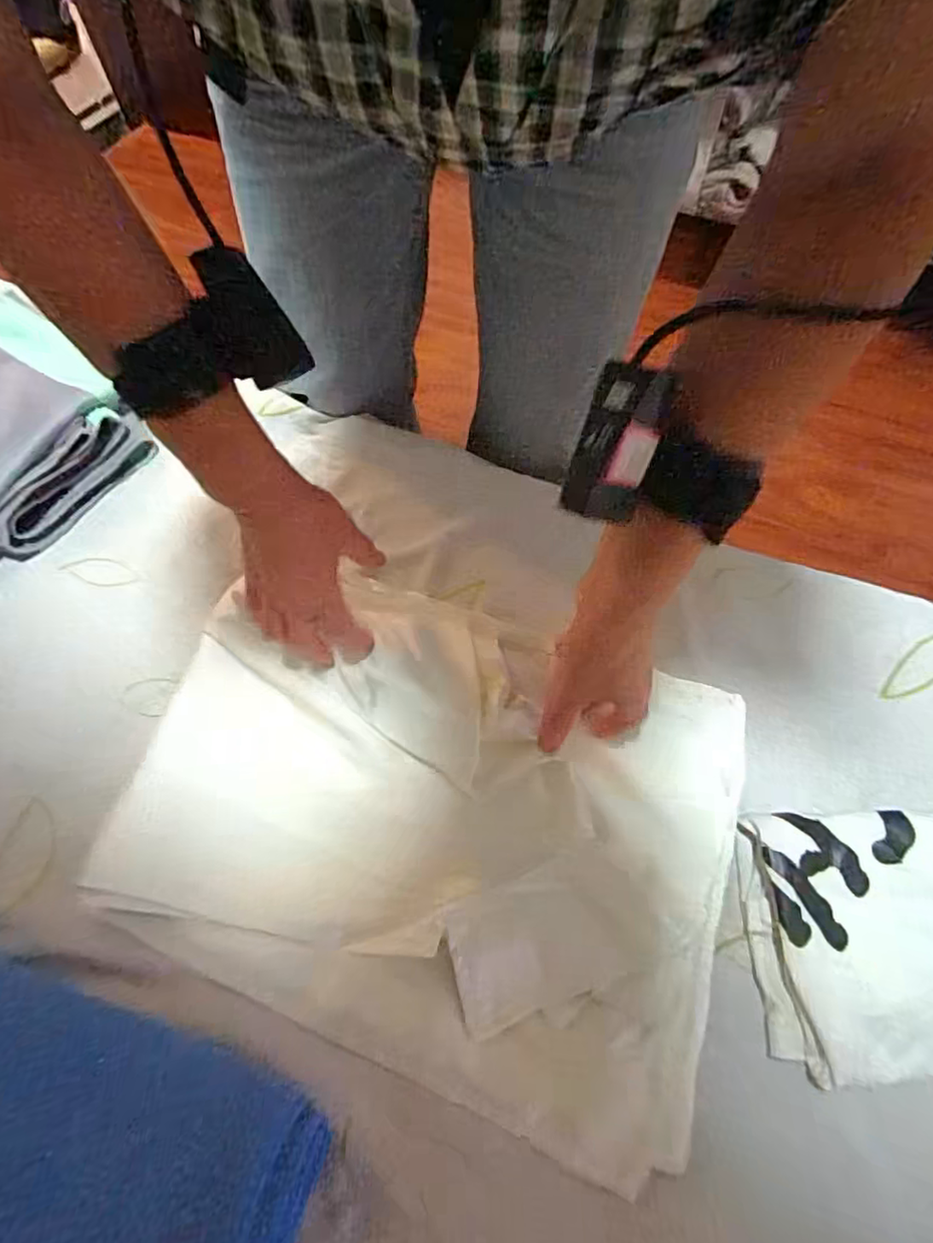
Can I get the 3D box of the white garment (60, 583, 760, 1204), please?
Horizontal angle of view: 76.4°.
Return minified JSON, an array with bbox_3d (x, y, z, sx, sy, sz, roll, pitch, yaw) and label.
[{"bbox_3d":[-0.028,0.114,0.389,0.378,0.044,0.271,18,60,14],"label":"white garment"}]

